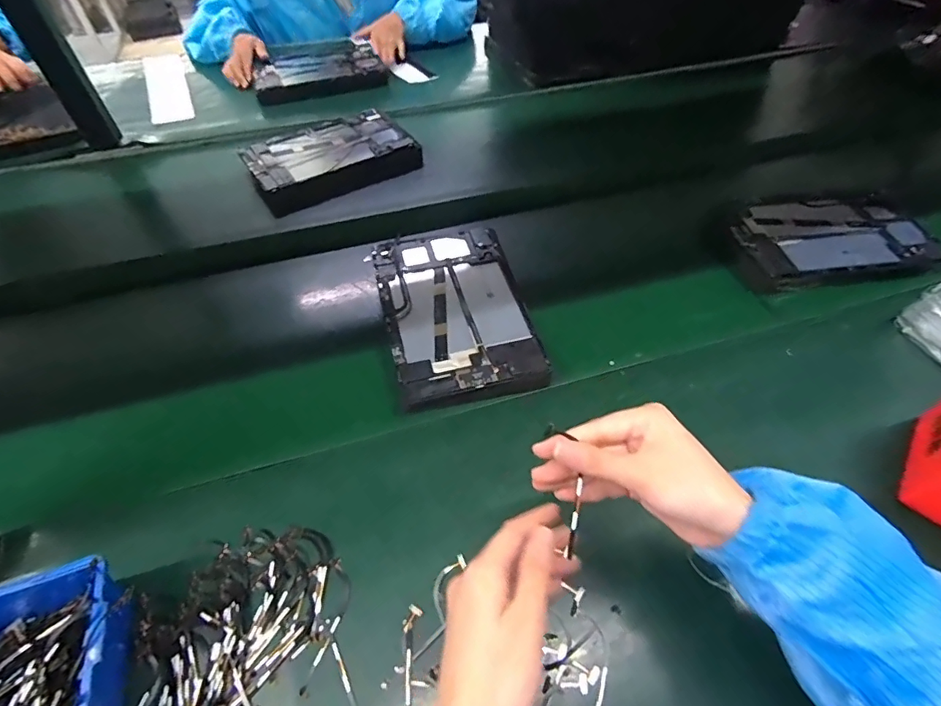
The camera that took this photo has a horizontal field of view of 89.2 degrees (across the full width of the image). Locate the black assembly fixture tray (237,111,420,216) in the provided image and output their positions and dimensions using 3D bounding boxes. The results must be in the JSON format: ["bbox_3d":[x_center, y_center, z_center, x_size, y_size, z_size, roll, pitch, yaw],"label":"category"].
[{"bbox_3d":[-0.227,-0.330,0.797,0.284,0.048,0.172,-26,54,-18],"label":"black assembly fixture tray"}]

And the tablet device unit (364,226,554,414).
[{"bbox_3d":[-0.020,-0.056,0.558,0.162,0.019,0.265,-14,52,-9],"label":"tablet device unit"}]

